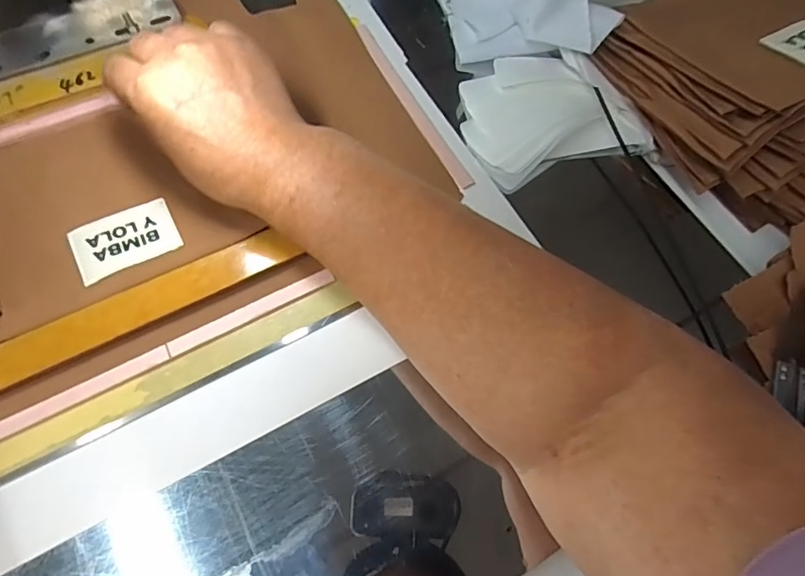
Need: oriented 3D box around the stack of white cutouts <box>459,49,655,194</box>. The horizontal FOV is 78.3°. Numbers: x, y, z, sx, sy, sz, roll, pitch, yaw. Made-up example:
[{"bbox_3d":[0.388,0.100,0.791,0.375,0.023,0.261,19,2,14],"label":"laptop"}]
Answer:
[{"bbox_3d":[0.106,-0.130,0.352,0.126,0.021,0.098,-17,69,-10],"label":"stack of white cutouts"}]

